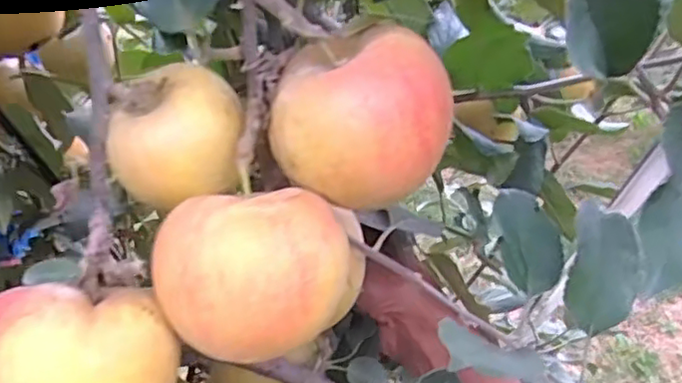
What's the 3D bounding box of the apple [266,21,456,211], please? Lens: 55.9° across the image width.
[{"bbox_3d":[0.009,-0.029,0.242,0.063,0.056,0.053,-10,29,-33],"label":"apple"}]

